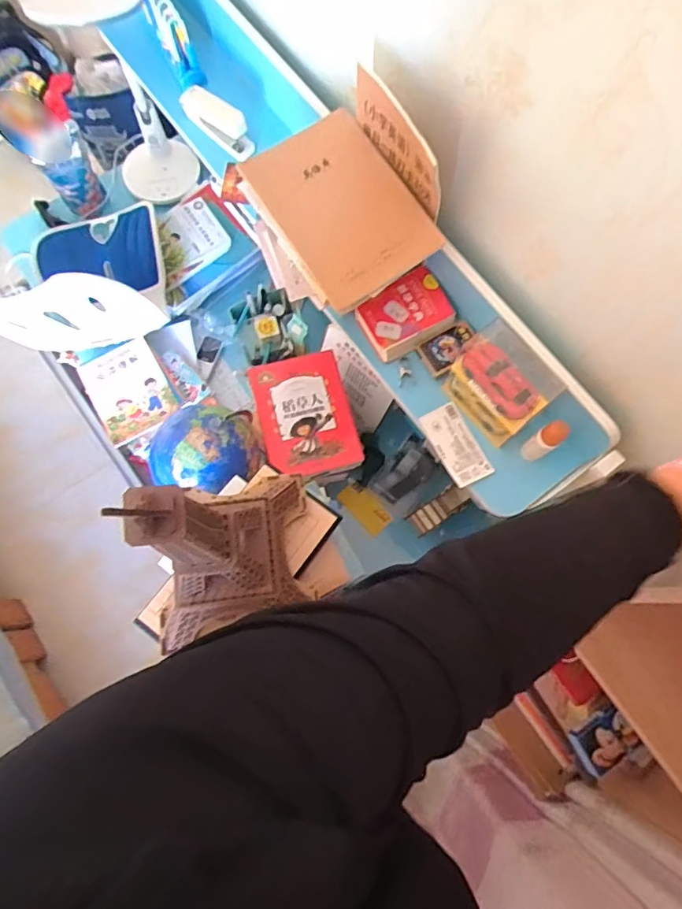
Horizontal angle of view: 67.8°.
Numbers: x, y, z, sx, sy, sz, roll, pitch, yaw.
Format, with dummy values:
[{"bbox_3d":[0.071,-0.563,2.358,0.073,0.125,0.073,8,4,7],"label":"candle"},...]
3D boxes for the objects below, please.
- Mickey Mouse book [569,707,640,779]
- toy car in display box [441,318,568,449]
[{"bbox_3d":[0.423,0.460,0.815,0.092,0.023,0.067,-33,78,-11],"label":"Mickey Mouse book"},{"bbox_3d":[0.224,-0.097,0.721,0.066,0.145,0.135,-37,78,-11],"label":"toy car in display box"}]

